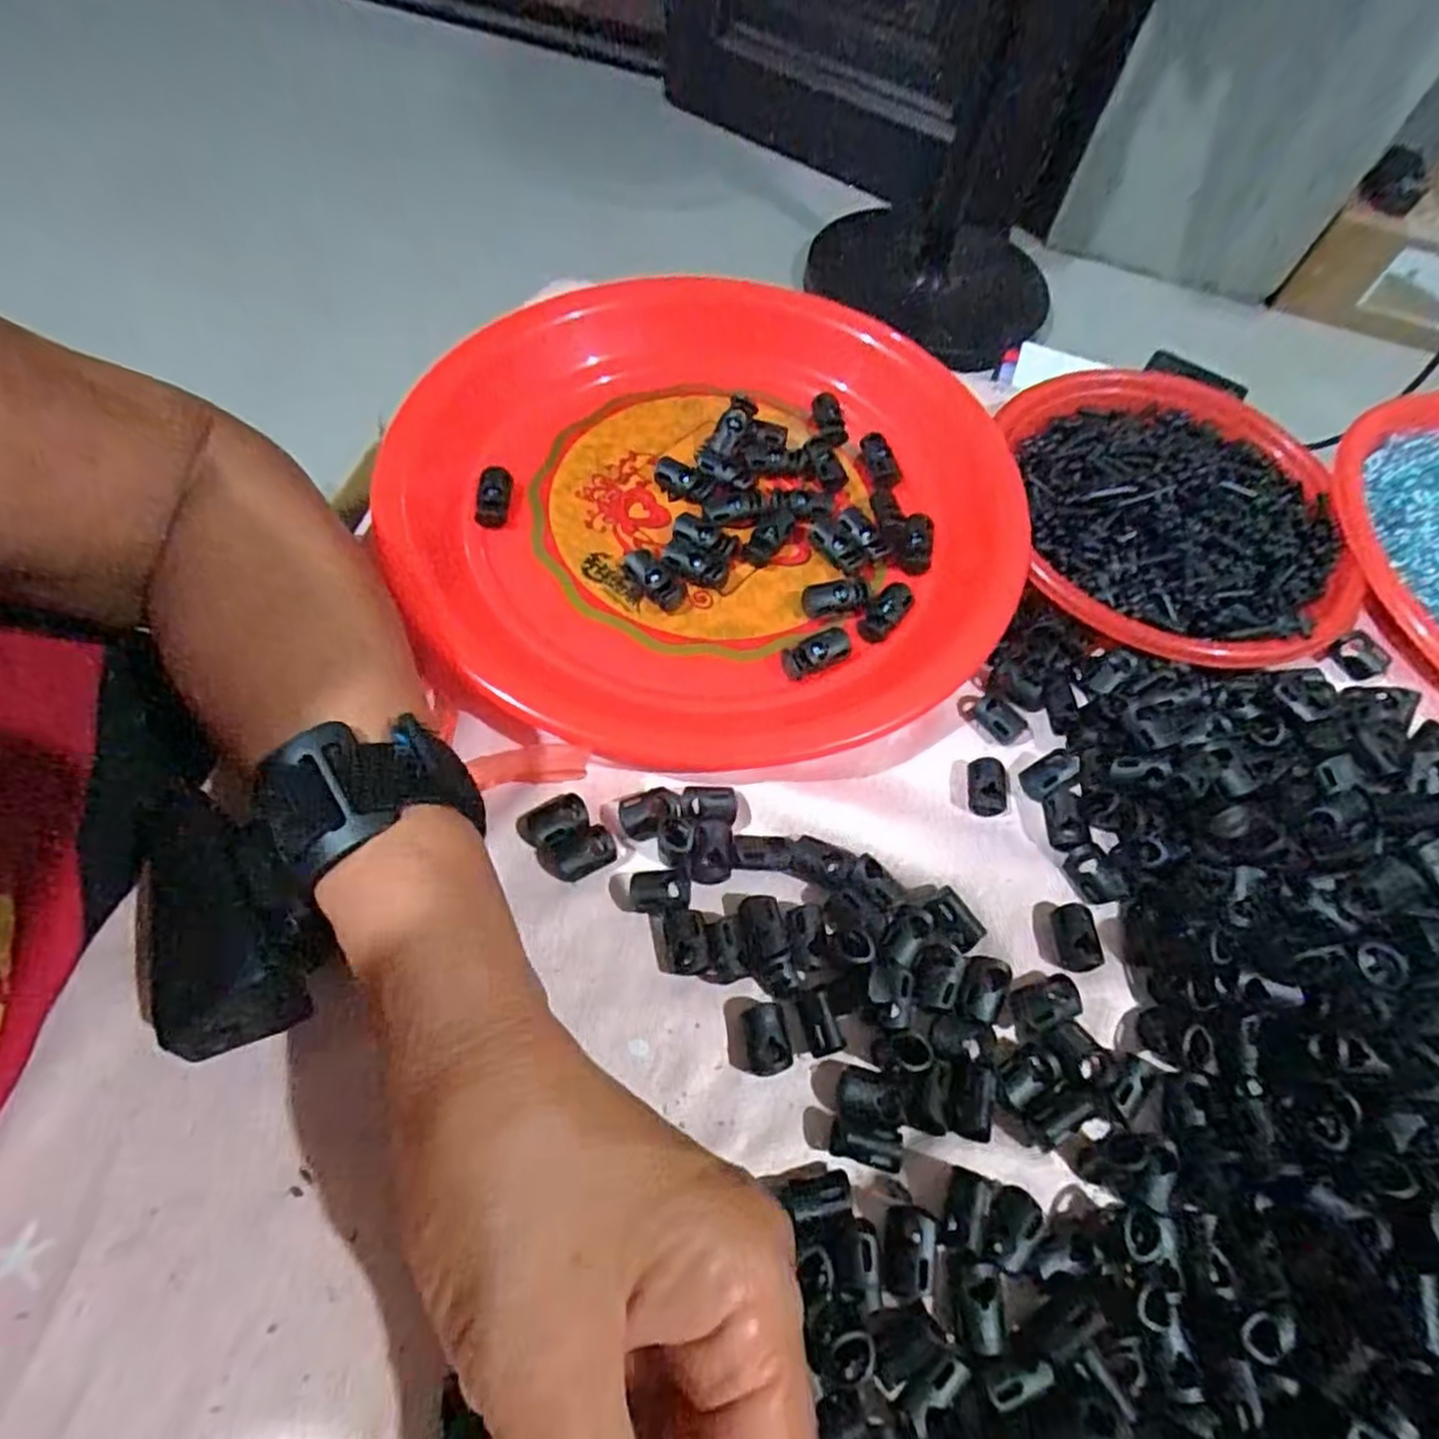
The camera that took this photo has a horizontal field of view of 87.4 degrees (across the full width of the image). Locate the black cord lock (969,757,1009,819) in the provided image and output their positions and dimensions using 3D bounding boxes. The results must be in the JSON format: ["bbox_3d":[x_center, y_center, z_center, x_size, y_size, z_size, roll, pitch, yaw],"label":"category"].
[{"bbox_3d":[0.099,0.025,0.278,0.015,0.007,0.020,7,61,-2],"label":"black cord lock"}]

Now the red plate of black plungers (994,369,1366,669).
[{"bbox_3d":[0.197,-0.090,0.328,0.135,0.026,0.149,3,61,-4],"label":"red plate of black plungers"}]

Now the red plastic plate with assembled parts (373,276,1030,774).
[{"bbox_3d":[-0.004,-0.093,0.318,0.245,0.027,0.254,2,61,-3],"label":"red plastic plate with assembled parts"}]

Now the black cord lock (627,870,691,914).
[{"bbox_3d":[-0.020,0.057,0.250,0.020,0.008,0.015,-3,62,-8],"label":"black cord lock"}]

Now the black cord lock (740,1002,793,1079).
[{"bbox_3d":[0.014,0.098,0.230,0.013,0.010,0.019,-8,62,-10],"label":"black cord lock"}]

